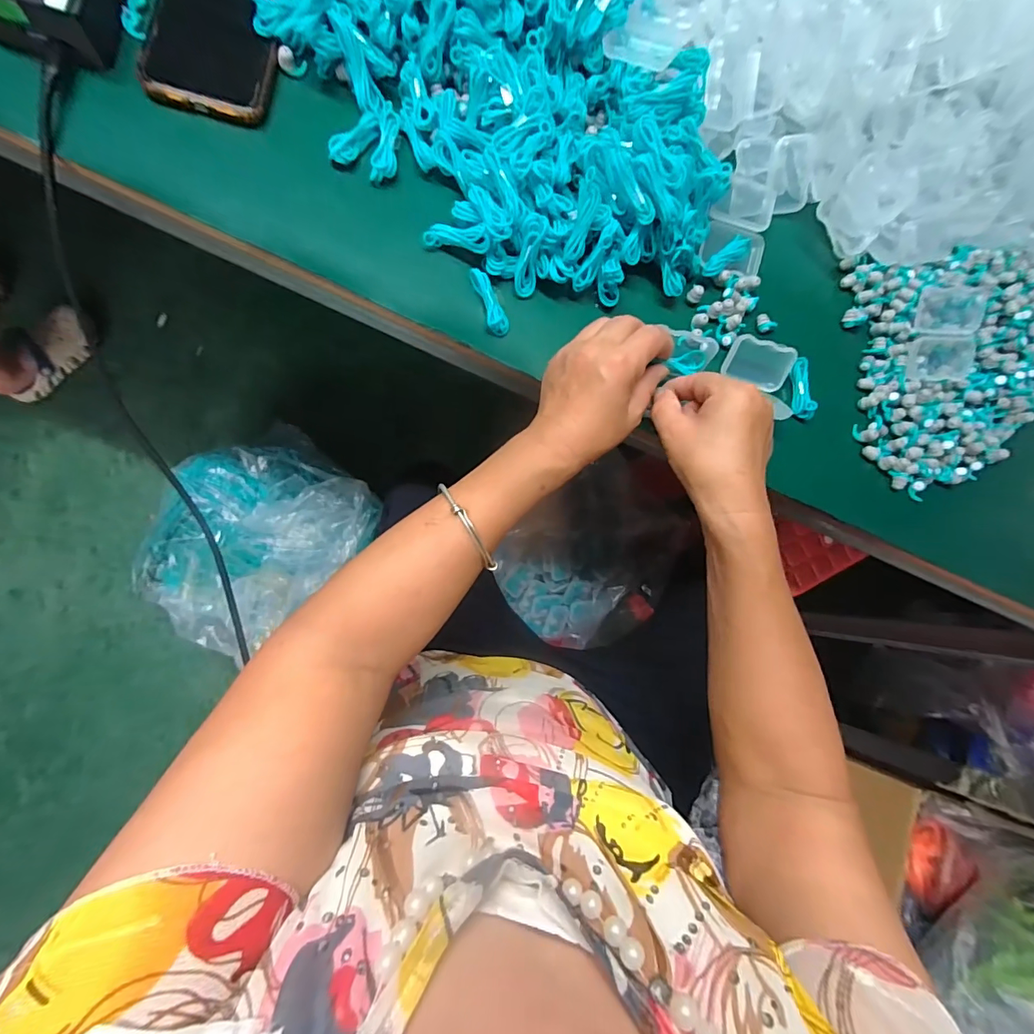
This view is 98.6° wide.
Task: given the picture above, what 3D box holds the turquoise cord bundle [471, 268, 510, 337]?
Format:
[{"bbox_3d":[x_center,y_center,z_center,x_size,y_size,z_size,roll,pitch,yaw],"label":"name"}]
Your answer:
[{"bbox_3d":[-0.020,-0.162,0.336,0.017,0.014,0.050,-18,87,-13],"label":"turquoise cord bundle"}]

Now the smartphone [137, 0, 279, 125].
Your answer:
[{"bbox_3d":[-0.209,-0.363,0.313,0.080,0.011,0.157,11,87,-8],"label":"smartphone"}]

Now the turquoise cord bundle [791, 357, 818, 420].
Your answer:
[{"bbox_3d":[0.244,-0.110,0.381,0.011,0.013,0.052,-5,84,-12],"label":"turquoise cord bundle"}]

